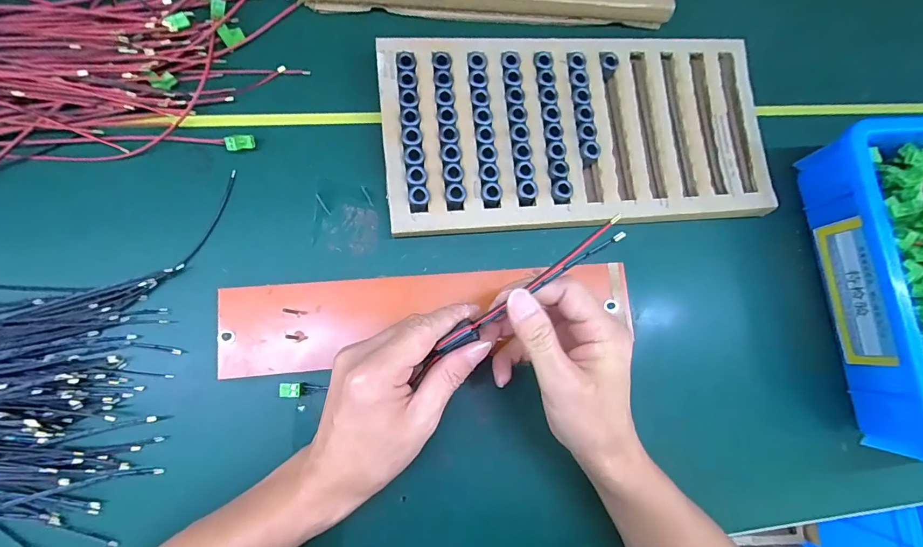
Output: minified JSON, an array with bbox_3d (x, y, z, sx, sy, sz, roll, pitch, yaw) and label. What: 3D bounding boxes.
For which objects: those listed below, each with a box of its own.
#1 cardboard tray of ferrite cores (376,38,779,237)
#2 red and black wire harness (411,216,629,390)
[{"bbox_3d":[0.112,-0.131,0.400,0.359,0.032,0.175,-4,84,-9],"label":"cardboard tray of ferrite cores"},{"bbox_3d":[0.033,0.018,0.280,0.164,0.017,0.014,-36,90,8],"label":"red and black wire harness"}]

